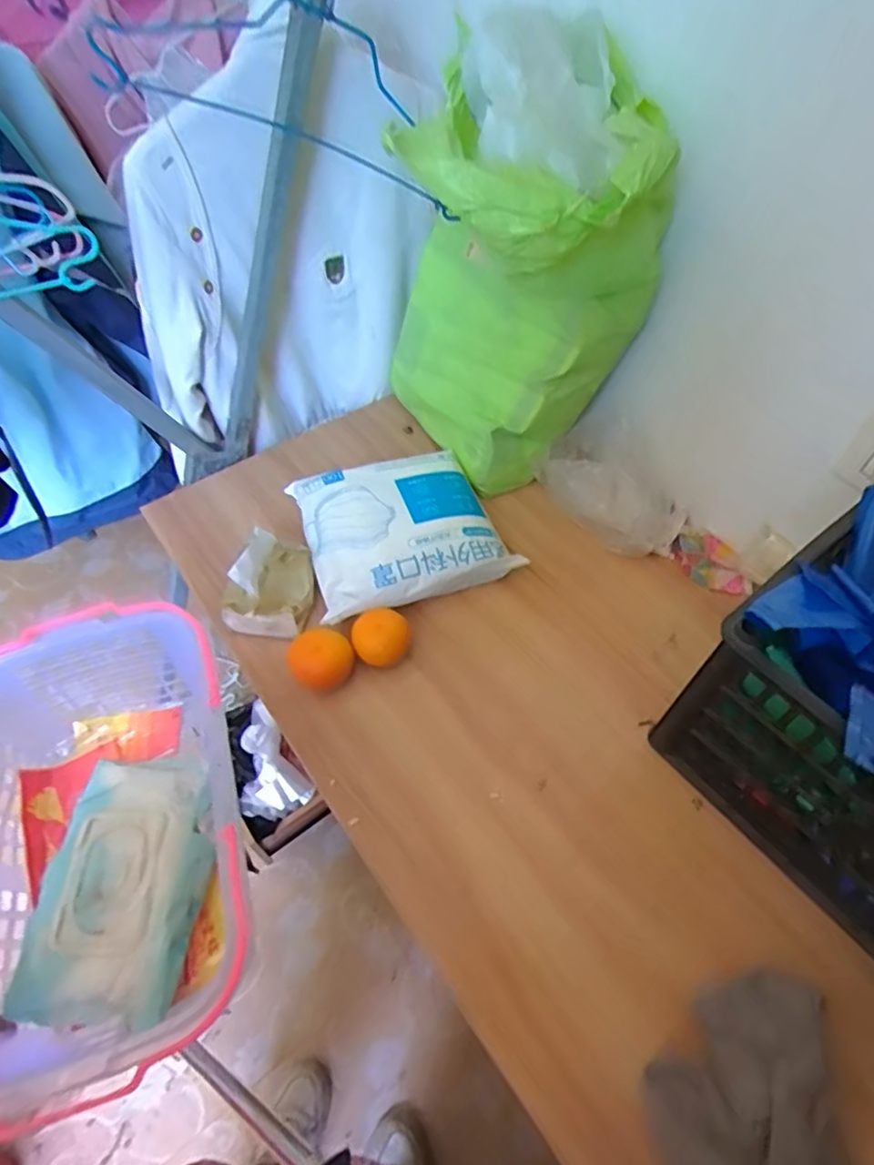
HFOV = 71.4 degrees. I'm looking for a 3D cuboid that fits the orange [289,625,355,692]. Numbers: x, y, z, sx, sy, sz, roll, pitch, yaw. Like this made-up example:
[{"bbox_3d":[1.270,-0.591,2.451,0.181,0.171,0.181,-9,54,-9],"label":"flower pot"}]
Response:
[{"bbox_3d":[-0.133,0.086,0.699,0.069,0.051,0.063,1,54,-1],"label":"orange"}]

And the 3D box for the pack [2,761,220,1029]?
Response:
[{"bbox_3d":[-0.241,0.229,0.476,0.114,0.036,0.193,5,54,2],"label":"pack"}]

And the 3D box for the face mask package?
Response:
[{"bbox_3d":[-0.049,-0.073,0.811,0.249,0.057,0.226,-17,56,-13],"label":"face mask package"}]

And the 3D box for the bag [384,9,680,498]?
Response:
[{"bbox_3d":[0.061,-0.352,0.738,0.221,0.499,0.296,-32,72,-23],"label":"bag"}]

